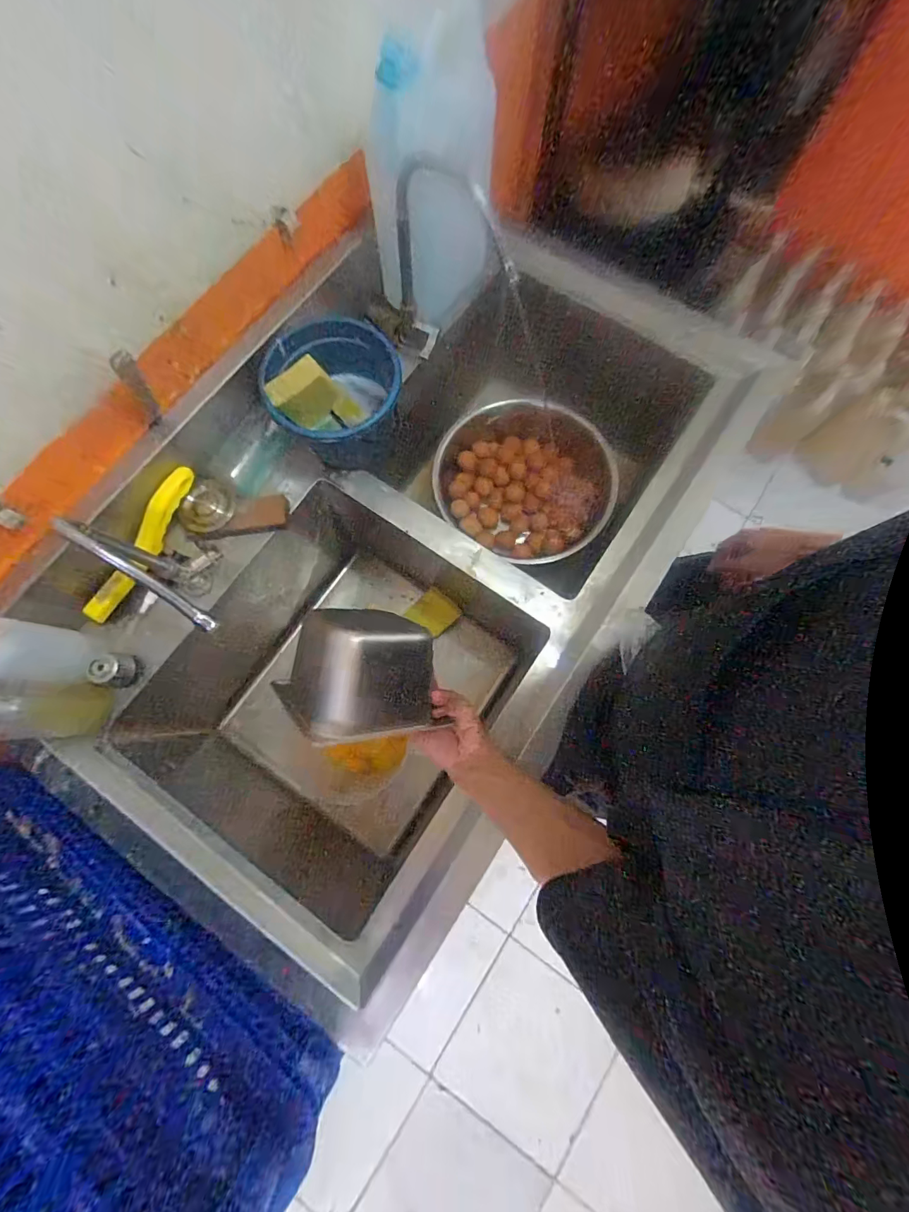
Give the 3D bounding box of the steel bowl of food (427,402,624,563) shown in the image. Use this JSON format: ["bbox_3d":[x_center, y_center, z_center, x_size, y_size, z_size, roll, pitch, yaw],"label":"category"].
[{"bbox_3d":[0.148,-0.270,0.926,0.361,0.097,0.323,38,78,8],"label":"steel bowl of food"}]

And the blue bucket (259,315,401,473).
[{"bbox_3d":[-0.168,-0.308,0.632,0.176,0.107,0.184,0,76,-1],"label":"blue bucket"}]

